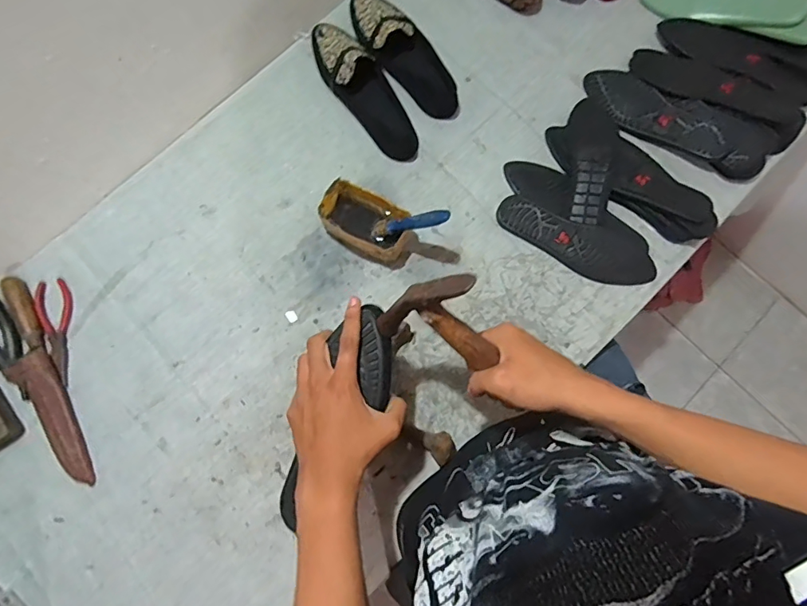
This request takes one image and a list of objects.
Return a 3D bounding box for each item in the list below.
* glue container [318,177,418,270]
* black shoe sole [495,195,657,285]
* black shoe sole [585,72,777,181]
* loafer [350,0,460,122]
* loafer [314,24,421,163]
[{"bbox_3d":[-0.051,-0.110,0.684,0.133,0.061,0.073,28,79,7],"label":"glue container"},{"bbox_3d":[0.250,-0.089,0.696,0.234,0.018,0.070,22,79,5],"label":"black shoe sole"},{"bbox_3d":[0.409,-0.277,0.714,0.278,0.031,0.085,27,79,6],"label":"black shoe sole"},{"bbox_3d":[0.000,-0.394,0.744,0.088,0.050,0.249,-39,80,-7],"label":"loafer"},{"bbox_3d":[-0.057,-0.333,0.732,0.081,0.057,0.253,-38,80,-7],"label":"loafer"}]

